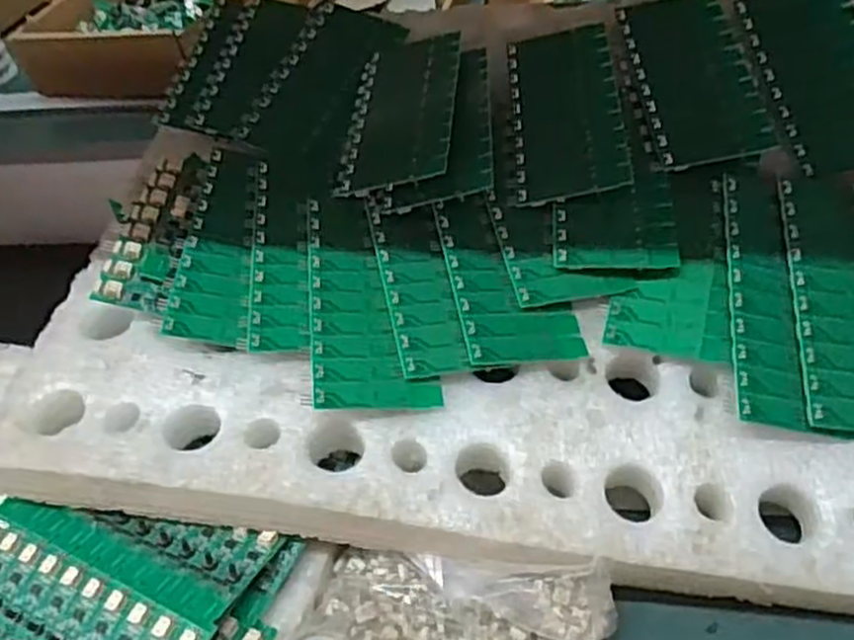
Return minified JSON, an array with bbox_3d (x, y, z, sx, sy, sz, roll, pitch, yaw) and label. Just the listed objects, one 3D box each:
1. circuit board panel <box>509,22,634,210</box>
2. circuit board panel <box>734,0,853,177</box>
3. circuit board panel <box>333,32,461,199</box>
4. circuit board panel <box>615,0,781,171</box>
[{"bbox_3d":[0.081,-0.125,0.460,0.062,0.005,0.135,-10,56,16],"label":"circuit board panel"},{"bbox_3d":[0.229,-0.145,0.455,0.061,0.007,0.136,-13,64,13],"label":"circuit board panel"},{"bbox_3d":[-0.014,-0.128,0.471,0.066,0.007,0.136,-9,48,19],"label":"circuit board panel"},{"bbox_3d":[0.158,-0.147,0.464,0.064,0.010,0.136,-5,58,2],"label":"circuit board panel"}]

